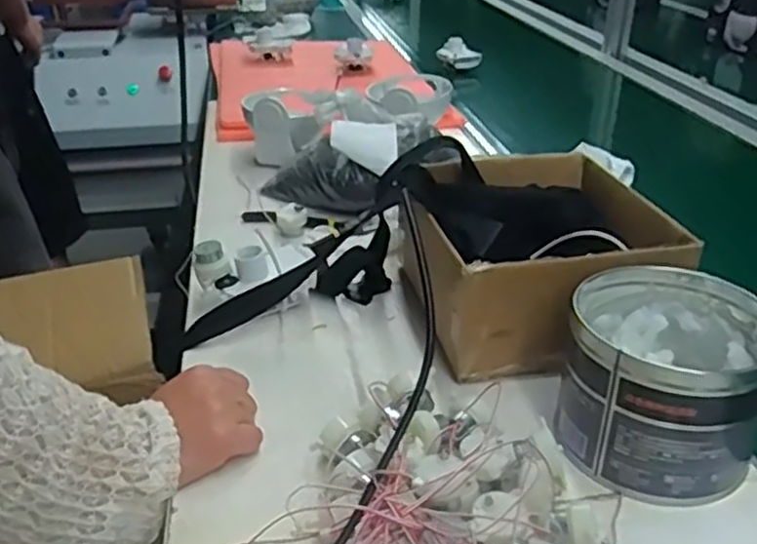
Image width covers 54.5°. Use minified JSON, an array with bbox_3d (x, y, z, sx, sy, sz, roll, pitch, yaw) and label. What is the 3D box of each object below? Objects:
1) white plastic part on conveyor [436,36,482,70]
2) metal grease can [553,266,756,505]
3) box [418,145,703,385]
[{"bbox_3d":[0.158,-0.430,1.425,0.083,0.027,0.075,5,64,6],"label":"white plastic part on conveyor"},{"bbox_3d":[0.190,0.072,0.495,0.122,0.102,0.128,1,29,0],"label":"metal grease can"},{"bbox_3d":[0.131,-0.010,0.636,0.191,0.113,0.211,-4,29,-9],"label":"box"}]

